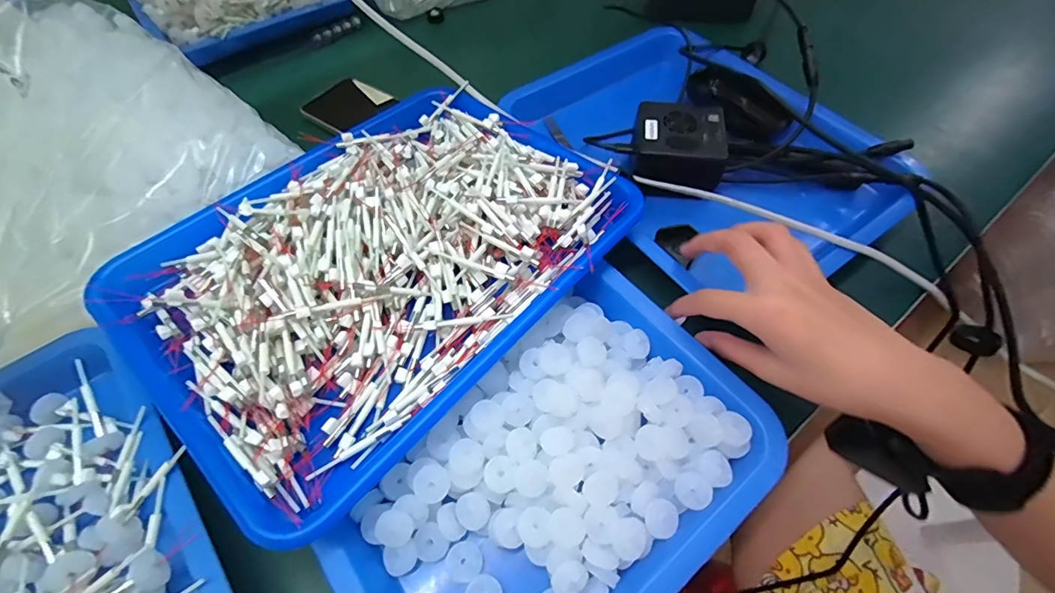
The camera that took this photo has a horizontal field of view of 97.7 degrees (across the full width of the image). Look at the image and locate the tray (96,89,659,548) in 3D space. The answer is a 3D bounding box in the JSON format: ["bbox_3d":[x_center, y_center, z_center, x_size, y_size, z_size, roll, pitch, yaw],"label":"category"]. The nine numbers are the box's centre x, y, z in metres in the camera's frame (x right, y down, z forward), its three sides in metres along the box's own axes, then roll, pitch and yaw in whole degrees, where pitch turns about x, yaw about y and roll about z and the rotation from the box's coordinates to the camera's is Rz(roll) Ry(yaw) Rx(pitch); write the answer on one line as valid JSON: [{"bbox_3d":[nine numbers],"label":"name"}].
[{"bbox_3d":[-0.098,-0.033,0.339,0.237,0.049,0.329,38,66,22],"label":"tray"}]

